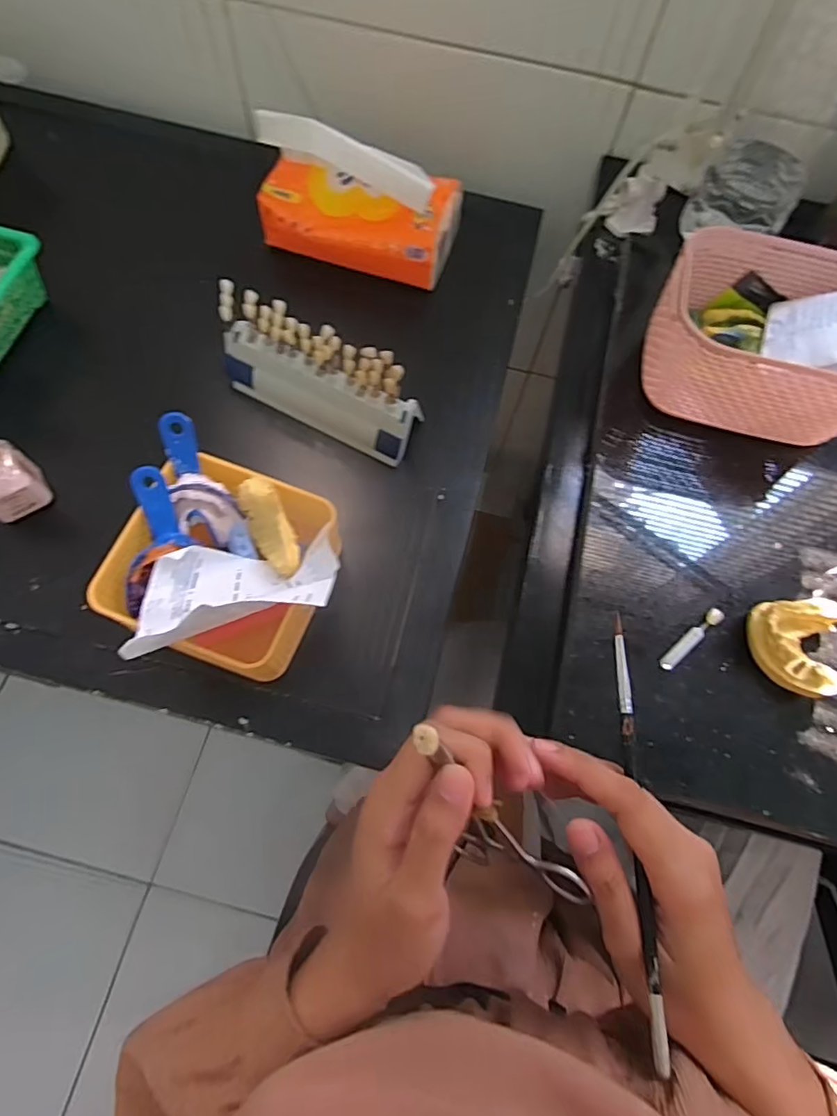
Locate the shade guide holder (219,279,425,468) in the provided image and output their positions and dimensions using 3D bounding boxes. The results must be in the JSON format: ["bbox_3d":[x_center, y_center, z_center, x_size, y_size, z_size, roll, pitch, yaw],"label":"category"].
[{"bbox_3d":[-0.083,-0.151,0.462,0.179,0.083,0.047,27,70,7],"label":"shade guide holder"}]

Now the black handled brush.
[{"bbox_3d":[0.101,0.121,0.257,0.008,0.007,0.189,1,71,-2],"label":"black handled brush"}]

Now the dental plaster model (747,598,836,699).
[{"bbox_3d":[0.239,0.052,0.357,0.051,0.028,0.060,24,69,6],"label":"dental plaster model"}]

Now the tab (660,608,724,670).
[{"bbox_3d":[0.179,0.053,0.364,0.055,0.006,0.010,-36,75,-16],"label":"tab"}]

